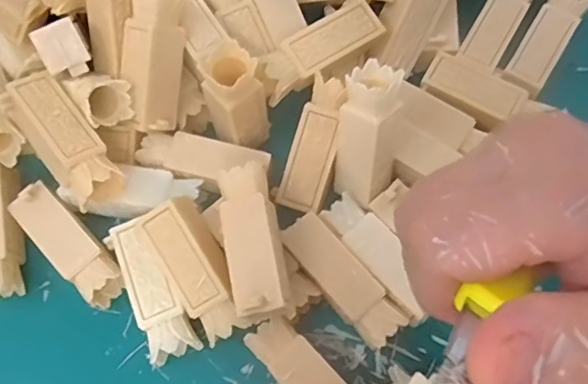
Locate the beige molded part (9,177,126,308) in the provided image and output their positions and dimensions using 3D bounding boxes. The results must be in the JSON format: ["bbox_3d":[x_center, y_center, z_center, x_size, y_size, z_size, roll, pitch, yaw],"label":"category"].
[{"bbox_3d":[-0.101,0.024,0.256,0.021,0.019,0.060,-42,75,-12],"label":"beige molded part"}]

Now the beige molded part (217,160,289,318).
[{"bbox_3d":[-0.016,0.021,0.233,0.021,0.023,0.060,-10,71,-2],"label":"beige molded part"}]

